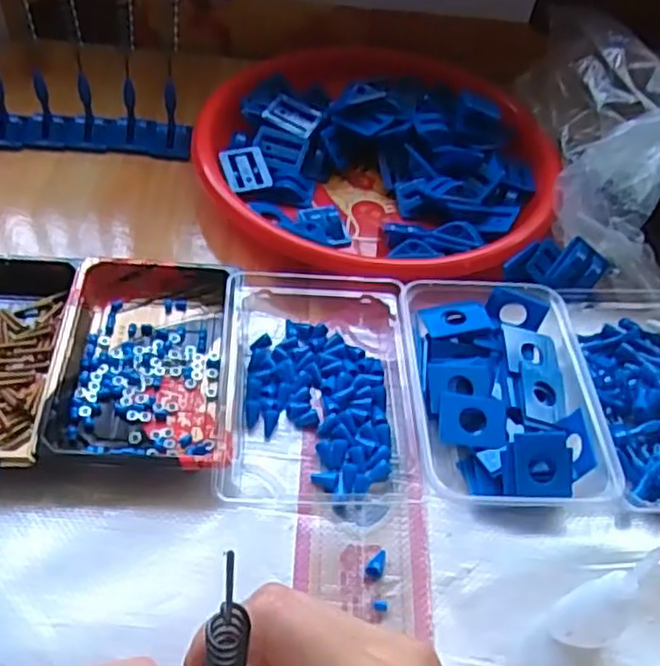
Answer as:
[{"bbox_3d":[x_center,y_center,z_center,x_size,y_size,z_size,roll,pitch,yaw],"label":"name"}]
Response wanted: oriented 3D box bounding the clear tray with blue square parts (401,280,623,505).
[{"bbox_3d":[0.106,0.037,0.456,0.112,0.034,0.162,1,48,-6],"label":"clear tray with blue square parts"}]

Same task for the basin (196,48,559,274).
[{"bbox_3d":[0.039,-0.156,0.604,0.290,0.051,0.274,3,48,-4],"label":"basin"}]

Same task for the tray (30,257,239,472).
[{"bbox_3d":[-0.114,0.012,0.456,0.105,0.031,0.163,3,48,-5],"label":"tray"}]

